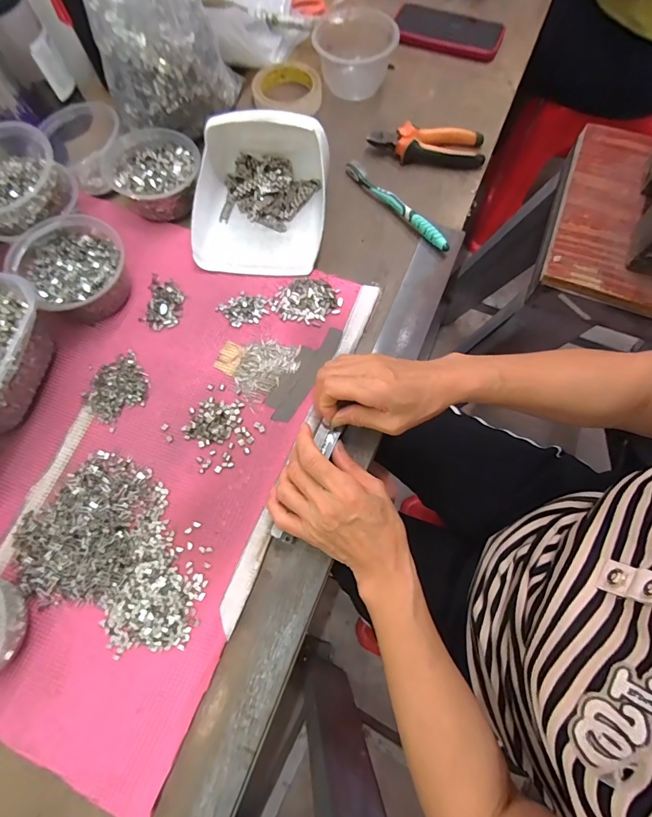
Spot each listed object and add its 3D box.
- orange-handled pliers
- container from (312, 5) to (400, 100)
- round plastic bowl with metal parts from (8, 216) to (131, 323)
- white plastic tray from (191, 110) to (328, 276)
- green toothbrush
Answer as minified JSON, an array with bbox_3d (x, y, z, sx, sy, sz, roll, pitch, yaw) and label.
[{"bbox_3d":[0.136,-0.354,0.527,0.147,0.027,0.052,5,71,4],"label":"orange-handled pliers"},{"bbox_3d":[0.040,-0.527,0.570,0.113,0.051,0.135,-6,70,0],"label":"container"},{"bbox_3d":[-0.272,-0.152,0.438,0.105,0.058,0.114,-43,76,-13],"label":"round plastic bowl with metal parts"},{"bbox_3d":[-0.077,-0.256,0.461,0.155,0.079,0.178,5,71,3],"label":"white plastic tray"},{"bbox_3d":[0.088,-0.259,0.496,0.019,0.026,0.185,-35,73,-10],"label":"green toothbrush"}]

